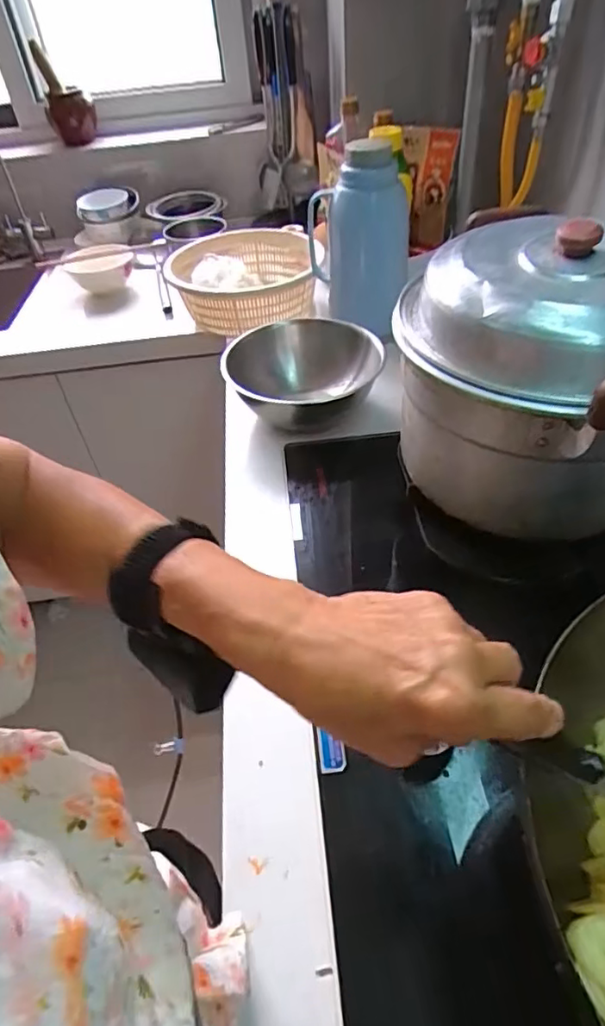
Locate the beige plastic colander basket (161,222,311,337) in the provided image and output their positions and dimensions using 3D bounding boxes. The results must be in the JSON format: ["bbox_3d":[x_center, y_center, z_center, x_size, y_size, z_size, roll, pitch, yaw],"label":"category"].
[{"bbox_3d":[-0.112,-0.430,1.046,0.251,0.083,0.286,-5,44,2],"label":"beige plastic colander basket"}]

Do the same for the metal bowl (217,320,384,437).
[{"bbox_3d":[-0.007,-0.200,0.816,0.206,0.095,0.199,-3,44,3],"label":"metal bowl"}]

